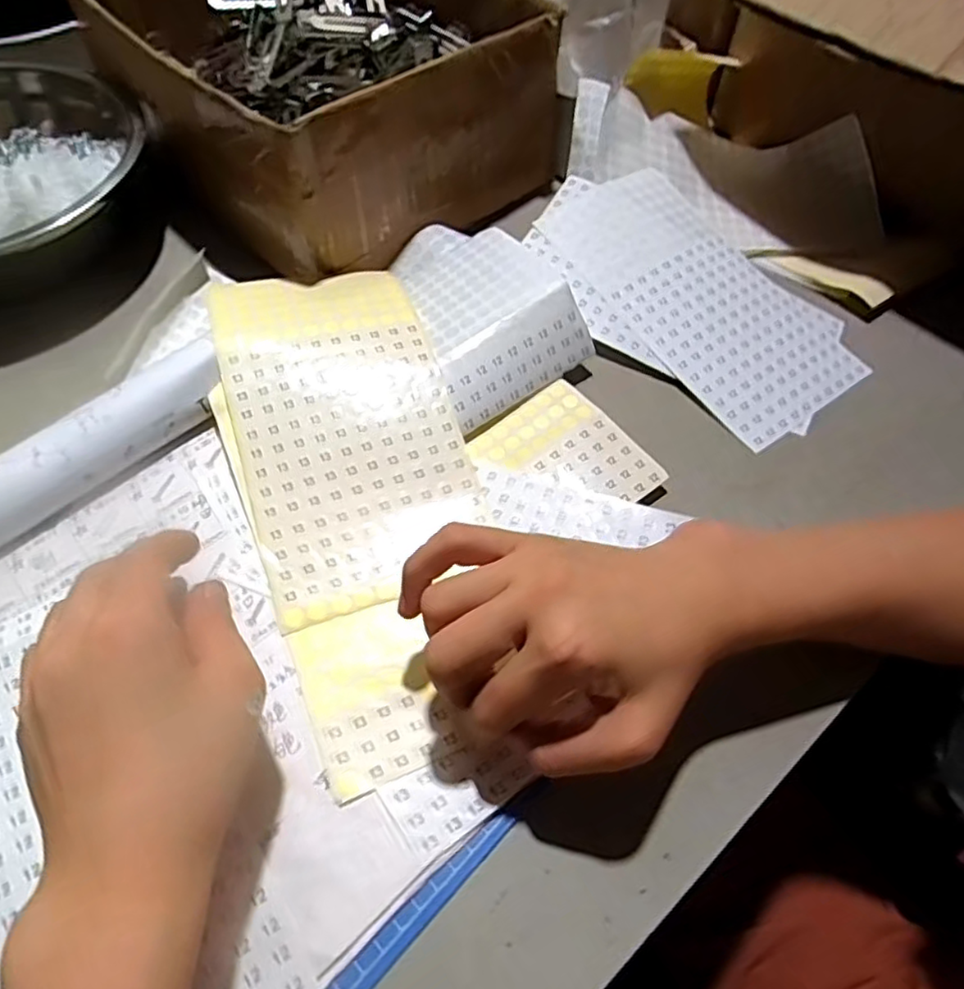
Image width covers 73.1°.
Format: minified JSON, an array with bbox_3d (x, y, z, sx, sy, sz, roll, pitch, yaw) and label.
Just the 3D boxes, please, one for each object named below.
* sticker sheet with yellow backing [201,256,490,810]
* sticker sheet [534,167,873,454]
[{"bbox_3d":[-0.067,-0.012,0.355,0.125,0.034,0.296,-17,59,-13],"label":"sticker sheet with yellow backing"},{"bbox_3d":[0.157,-0.144,0.465,0.122,0.008,0.230,-32,73,-20],"label":"sticker sheet"}]

